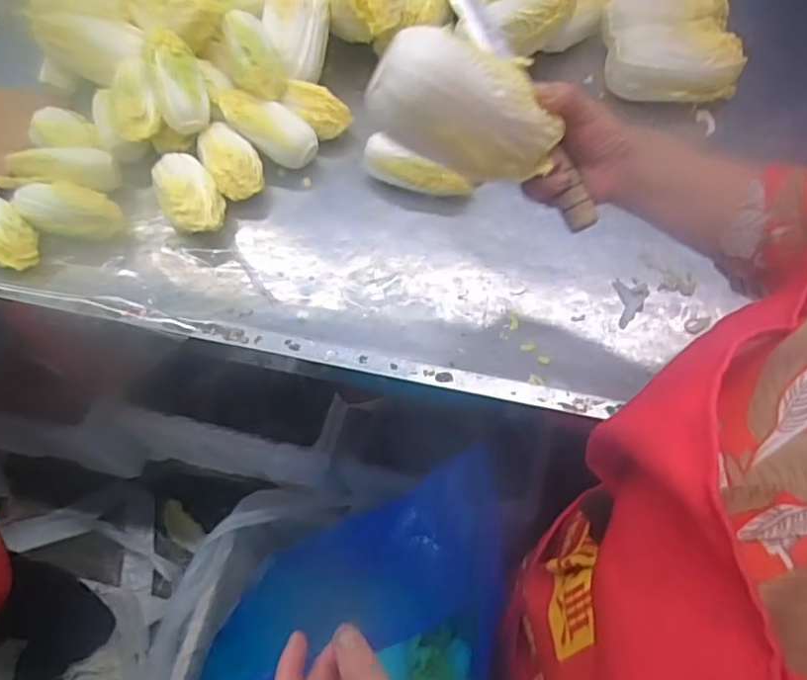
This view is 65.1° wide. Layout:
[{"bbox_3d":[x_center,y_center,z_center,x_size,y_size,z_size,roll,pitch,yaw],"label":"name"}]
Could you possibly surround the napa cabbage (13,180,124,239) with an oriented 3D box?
[{"bbox_3d":[-0.352,-0.136,0.666,0.108,0.046,0.049,-1,59,2],"label":"napa cabbage"}]

